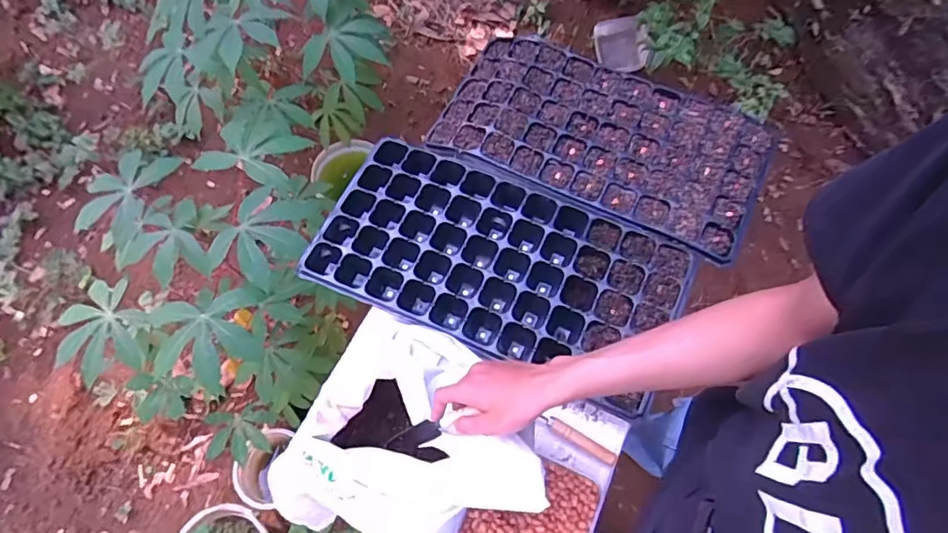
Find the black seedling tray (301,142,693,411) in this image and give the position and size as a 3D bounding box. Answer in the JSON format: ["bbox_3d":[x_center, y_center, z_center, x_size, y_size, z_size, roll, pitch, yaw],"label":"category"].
[{"bbox_3d":[0.032,-0.005,0.851,0.519,0.061,0.274,23,66,12],"label":"black seedling tray"}]

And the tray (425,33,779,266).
[{"bbox_3d":[0.212,-0.217,0.947,0.516,0.043,0.281,23,66,12],"label":"tray"}]

